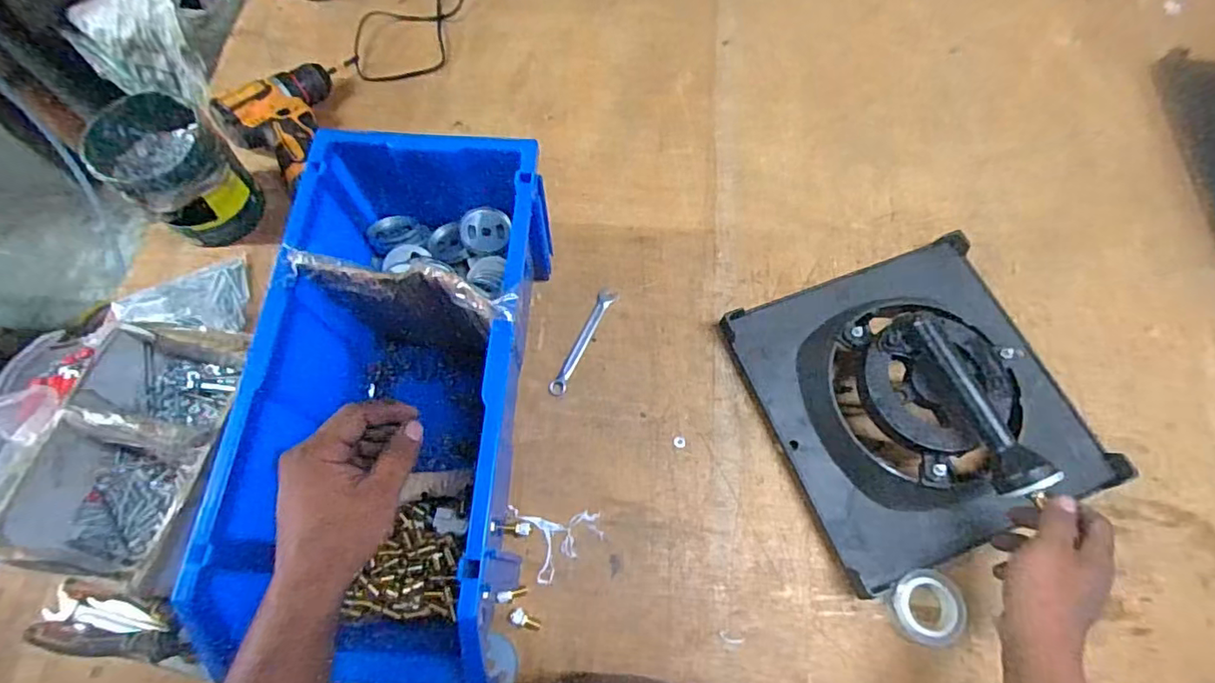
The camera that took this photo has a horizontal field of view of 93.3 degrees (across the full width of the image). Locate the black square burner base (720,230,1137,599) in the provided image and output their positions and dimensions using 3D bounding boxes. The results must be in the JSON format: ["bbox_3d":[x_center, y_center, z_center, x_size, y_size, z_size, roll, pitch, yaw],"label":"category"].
[{"bbox_3d":[0.316,0.041,0.557,0.297,0.098,0.287,-20,68,-9],"label":"black square burner base"}]

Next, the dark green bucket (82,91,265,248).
[{"bbox_3d":[-0.470,-0.181,0.640,0.105,0.137,0.105,0,69,0],"label":"dark green bucket"}]

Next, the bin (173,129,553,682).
[{"bbox_3d":[-0.173,0.047,0.514,0.196,0.188,0.438,4,68,1],"label":"bin"}]

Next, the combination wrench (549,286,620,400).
[{"bbox_3d":[-0.028,-0.002,0.629,0.021,0.006,0.137,26,71,10],"label":"combination wrench"}]

